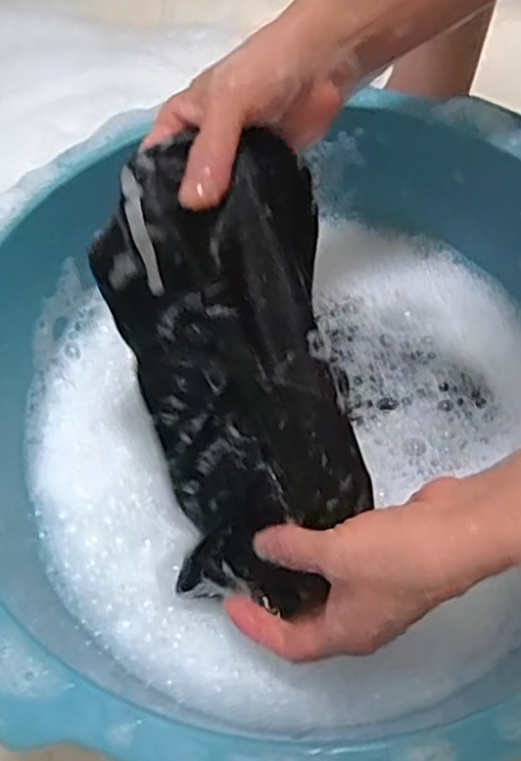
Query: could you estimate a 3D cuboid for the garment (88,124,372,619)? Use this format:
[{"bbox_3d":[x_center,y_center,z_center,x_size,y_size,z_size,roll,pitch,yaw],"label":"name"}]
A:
[{"bbox_3d":[-0.014,-0.003,0.347,0.106,0.072,0.224,-9,100,-3],"label":"garment"}]

